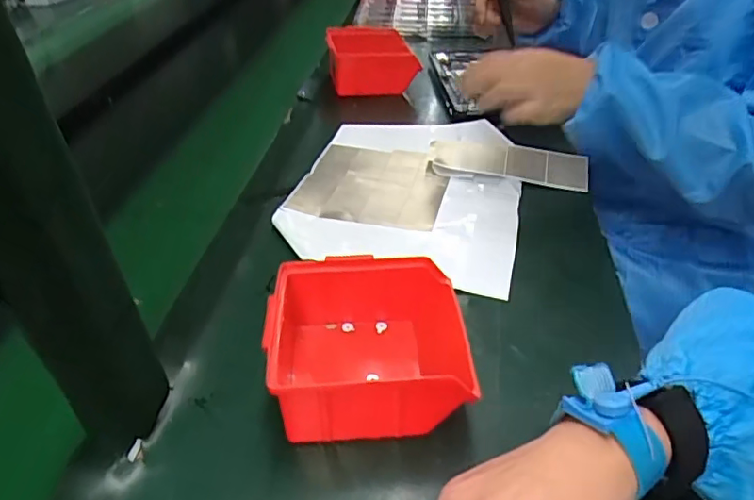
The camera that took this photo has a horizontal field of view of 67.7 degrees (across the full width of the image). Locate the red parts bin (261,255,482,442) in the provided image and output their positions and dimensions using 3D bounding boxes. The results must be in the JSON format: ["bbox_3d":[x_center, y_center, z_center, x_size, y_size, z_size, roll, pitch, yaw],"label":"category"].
[{"bbox_3d":[-0.006,0.068,0.400,0.136,0.067,0.118,-4,39,-2],"label":"red parts bin"}]

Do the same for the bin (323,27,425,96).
[{"bbox_3d":[-0.008,-0.286,0.849,0.130,0.072,0.124,-7,38,-4],"label":"bin"}]

